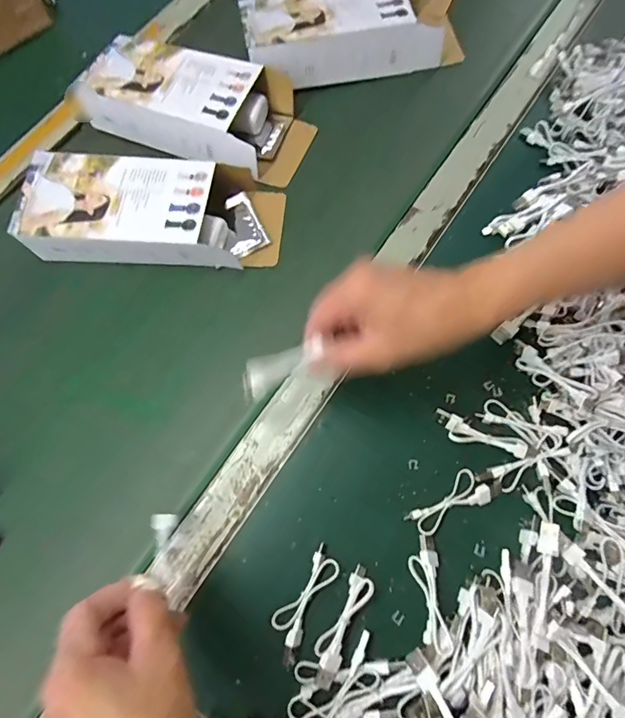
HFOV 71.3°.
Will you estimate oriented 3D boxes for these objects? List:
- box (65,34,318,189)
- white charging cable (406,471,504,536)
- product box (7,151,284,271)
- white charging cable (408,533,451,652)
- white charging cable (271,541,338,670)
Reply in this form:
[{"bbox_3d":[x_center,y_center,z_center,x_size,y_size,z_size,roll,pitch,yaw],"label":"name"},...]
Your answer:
[{"bbox_3d":[-0.136,-0.289,0.496,0.272,0.054,0.110,21,73,9],"label":"box"},{"bbox_3d":[0.111,0.111,0.341,0.075,0.011,0.029,-29,73,-8],"label":"white charging cable"},{"bbox_3d":[-0.161,-0.149,0.445,0.257,0.050,0.110,3,71,3],"label":"product box"},{"bbox_3d":[0.084,0.169,0.318,0.021,0.011,0.074,-3,71,1],"label":"white charging cable"},{"bbox_3d":[-0.007,0.180,0.322,0.026,0.017,0.082,28,74,11],"label":"white charging cable"}]

